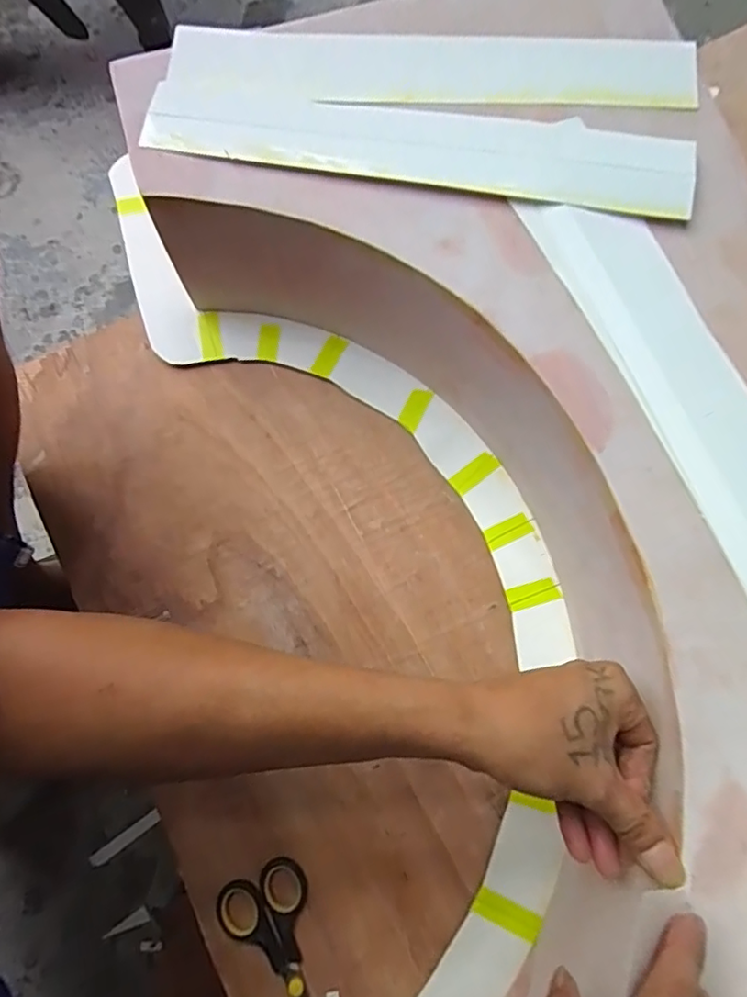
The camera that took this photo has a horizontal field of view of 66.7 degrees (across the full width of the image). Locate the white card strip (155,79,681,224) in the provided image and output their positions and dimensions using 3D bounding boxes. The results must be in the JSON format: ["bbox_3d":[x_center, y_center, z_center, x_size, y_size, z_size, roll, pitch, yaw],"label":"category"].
[{"bbox_3d":[0.027,-0.230,0.369,0.351,0.008,0.062,9,78,3],"label":"white card strip"}]

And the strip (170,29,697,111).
[{"bbox_3d":[0.040,-0.295,0.390,0.355,0.010,0.061,3,76,2],"label":"strip"}]

